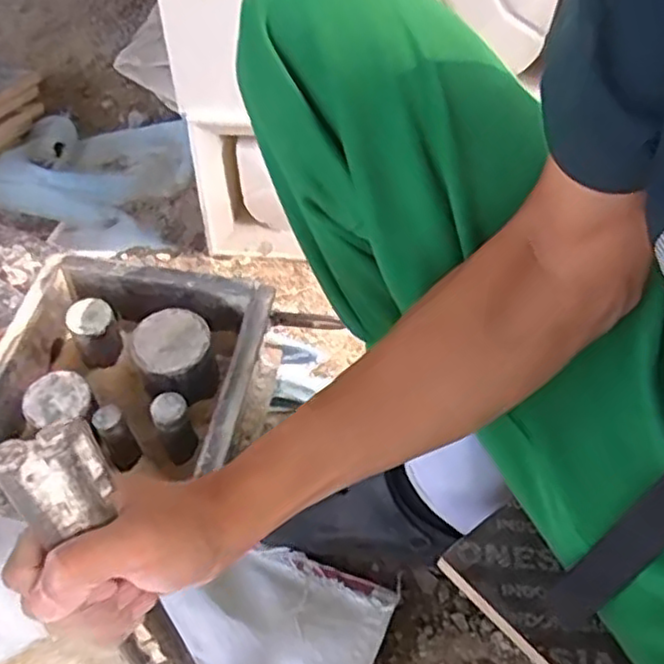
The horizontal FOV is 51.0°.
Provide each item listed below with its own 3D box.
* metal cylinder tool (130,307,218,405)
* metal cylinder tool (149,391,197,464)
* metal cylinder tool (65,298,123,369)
[{"bbox_3d":[-0.151,0.029,0.680,0.073,0.069,0.077,-1,49,1],"label":"metal cylinder tool"},{"bbox_3d":[-0.146,0.086,0.639,0.033,0.068,0.029,-7,49,-4],"label":"metal cylinder tool"},{"bbox_3d":[-0.238,0.004,0.704,0.045,0.070,0.039,-21,51,-16],"label":"metal cylinder tool"}]

